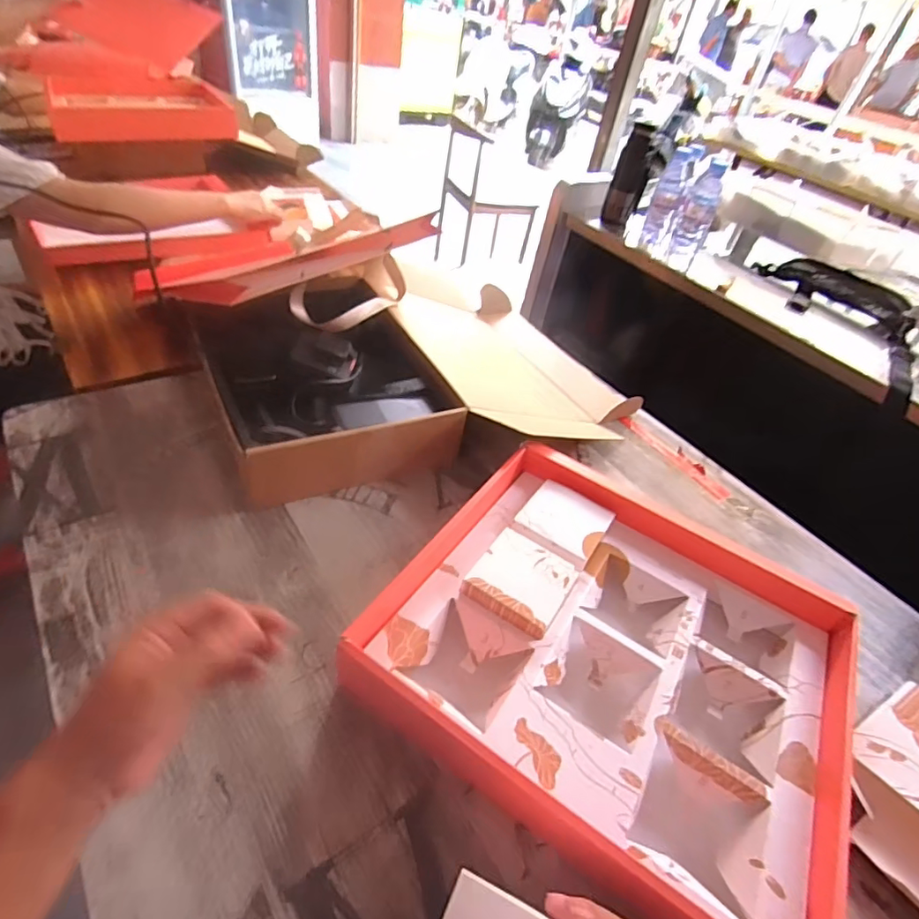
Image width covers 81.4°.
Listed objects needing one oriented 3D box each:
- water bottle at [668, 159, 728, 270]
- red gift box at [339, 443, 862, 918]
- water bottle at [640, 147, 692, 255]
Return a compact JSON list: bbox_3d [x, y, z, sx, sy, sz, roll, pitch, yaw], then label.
[{"bbox_3d":[0.495,-0.504,1.117,0.065,0.205,0.057,21,44,10],"label":"water bottle"},{"bbox_3d":[0.143,0.167,0.488,0.377,0.053,0.348,30,46,19],"label":"red gift box"},{"bbox_3d":[0.439,-0.539,1.140,0.064,0.199,0.062,21,44,10],"label":"water bottle"}]

